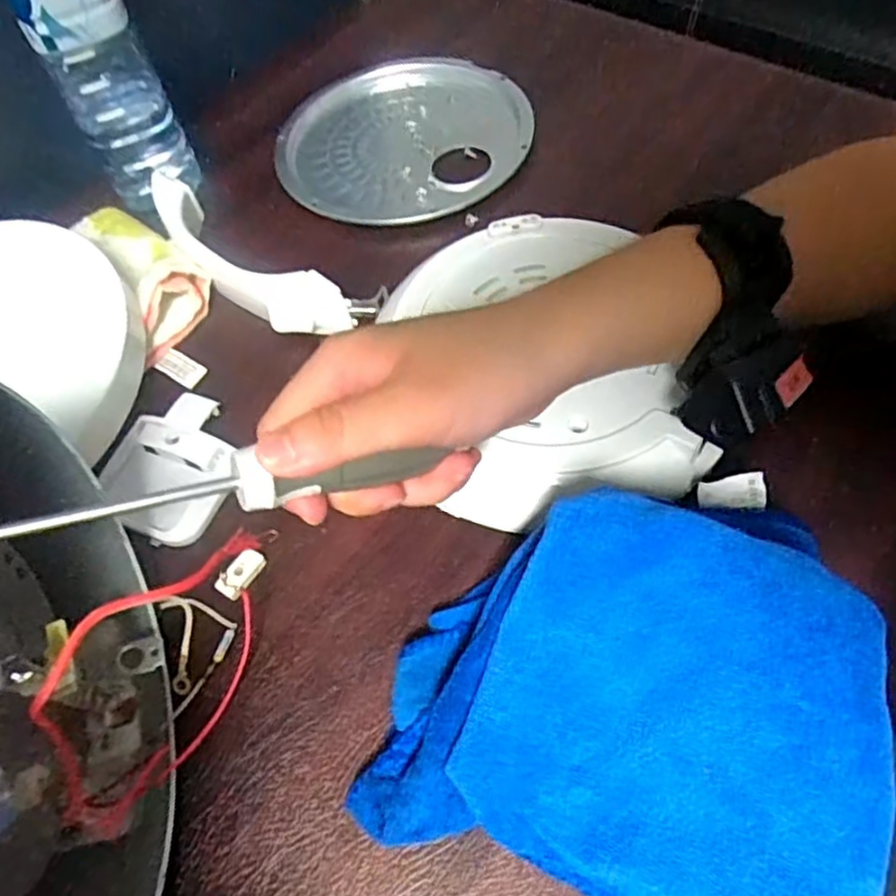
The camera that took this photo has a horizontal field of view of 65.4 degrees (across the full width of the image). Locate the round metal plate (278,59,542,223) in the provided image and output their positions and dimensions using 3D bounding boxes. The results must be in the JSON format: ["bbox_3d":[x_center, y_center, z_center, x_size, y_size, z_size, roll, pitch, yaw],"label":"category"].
[{"bbox_3d":[-0.035,-0.229,0.515,0.181,0.020,0.181,-2,60,4],"label":"round metal plate"}]

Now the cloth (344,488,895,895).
[{"bbox_3d":[0.062,0.099,0.262,0.164,0.092,0.154,21,64,16],"label":"cloth"}]

